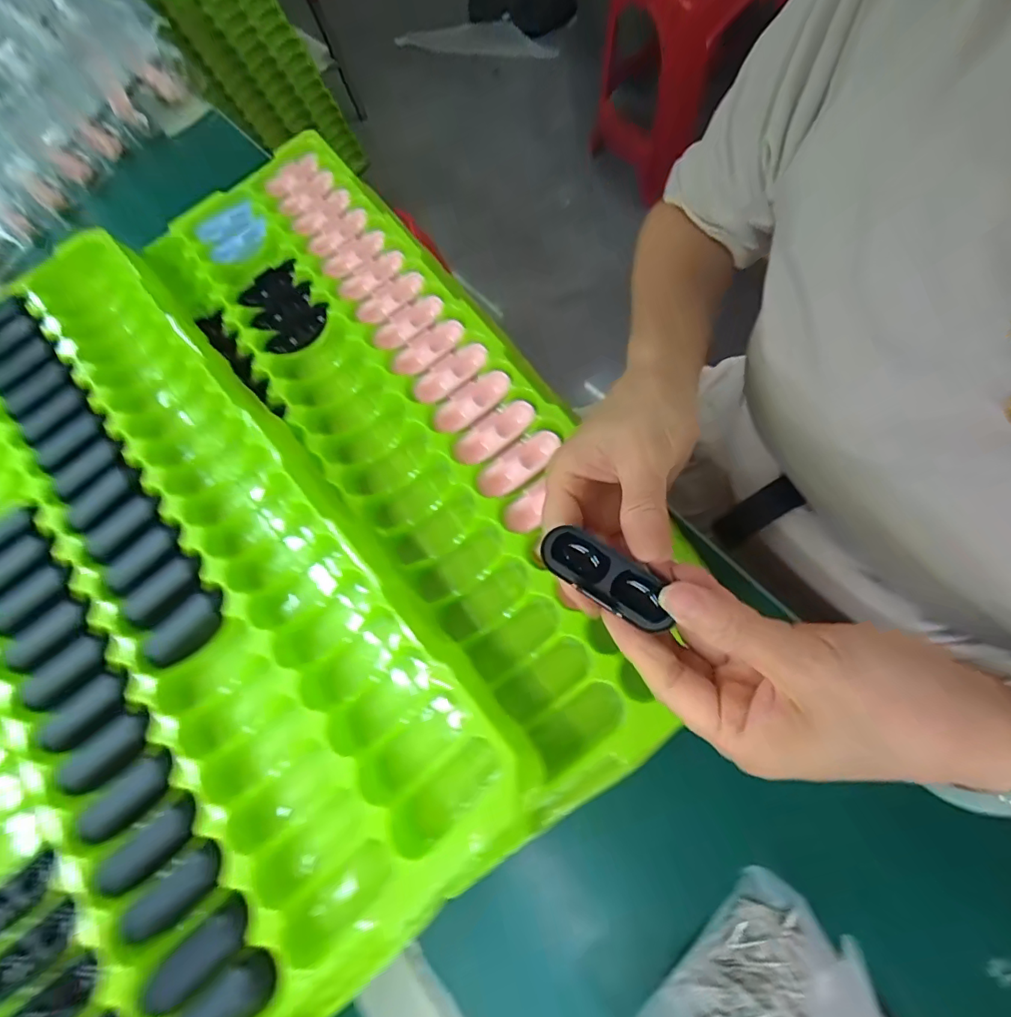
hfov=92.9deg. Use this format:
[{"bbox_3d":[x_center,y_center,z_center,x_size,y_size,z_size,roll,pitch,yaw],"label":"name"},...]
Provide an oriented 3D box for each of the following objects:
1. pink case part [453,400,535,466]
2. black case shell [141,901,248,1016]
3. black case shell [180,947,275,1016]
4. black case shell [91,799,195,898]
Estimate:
[{"bbox_3d":[-0.009,-0.055,0.351,0.064,0.014,0.020,-35,72,6],"label":"pink case part"},{"bbox_3d":[-0.160,0.231,0.246,0.057,0.008,0.020,-41,71,-4],"label":"black case shell"},{"bbox_3d":[-0.141,0.247,0.235,0.055,0.010,0.024,-42,72,-4],"label":"black case shell"},{"bbox_3d":[-0.202,0.189,0.267,0.056,0.012,0.025,-35,71,-2],"label":"black case shell"}]

